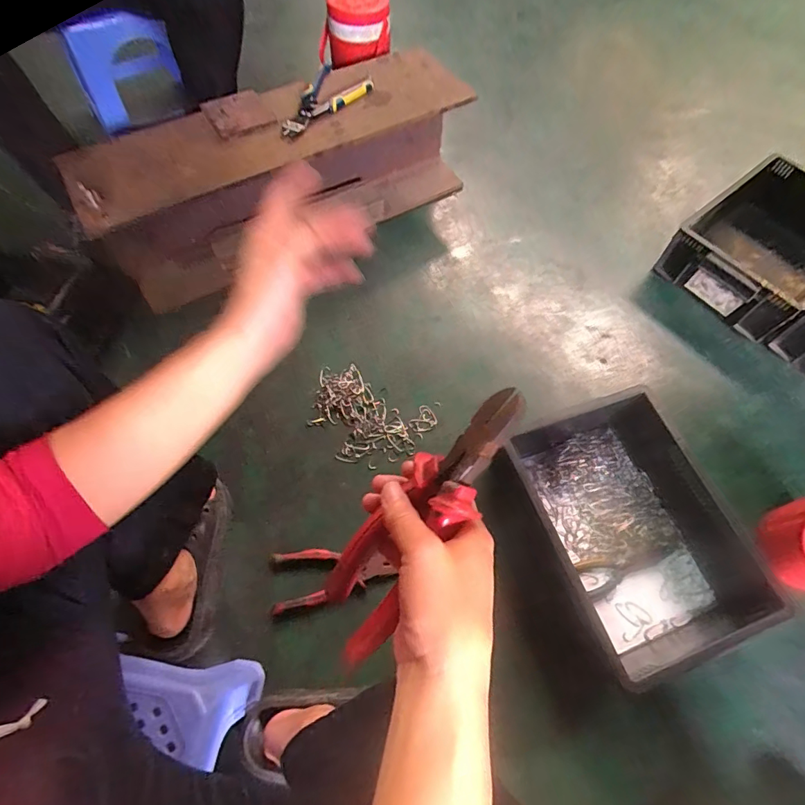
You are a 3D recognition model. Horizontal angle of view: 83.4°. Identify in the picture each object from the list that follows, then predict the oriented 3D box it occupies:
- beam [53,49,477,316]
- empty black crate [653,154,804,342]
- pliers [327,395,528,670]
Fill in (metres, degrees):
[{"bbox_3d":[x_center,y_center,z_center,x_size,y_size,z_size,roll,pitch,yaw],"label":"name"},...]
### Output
[{"bbox_3d":[-0.210,-0.453,0.848,0.706,0.256,0.213,-31,69,-15],"label":"beam"},{"bbox_3d":[0.723,-0.313,0.904,0.345,0.119,0.253,-40,72,-18],"label":"empty black crate"},{"bbox_3d":[0.014,0.072,0.277,0.187,0.022,0.061,-54,34,14],"label":"pliers"}]

